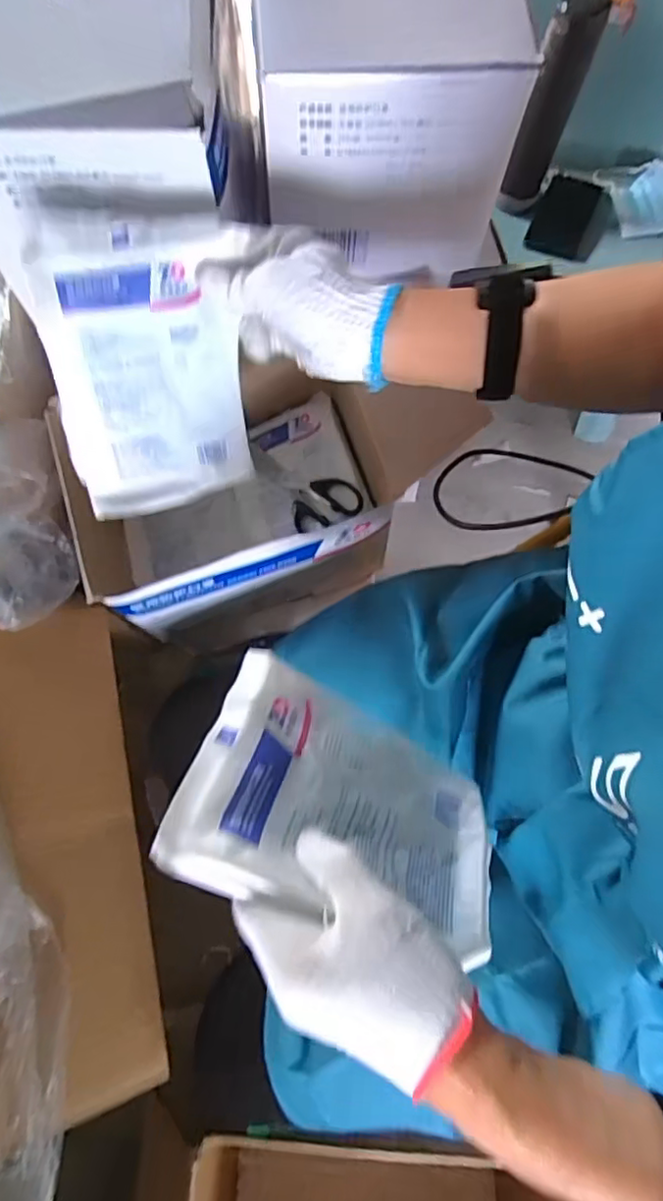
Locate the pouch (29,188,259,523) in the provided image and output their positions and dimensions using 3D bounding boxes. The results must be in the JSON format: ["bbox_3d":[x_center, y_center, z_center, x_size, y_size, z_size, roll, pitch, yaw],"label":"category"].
[{"bbox_3d":[-0.134,-0.173,0.445,0.131,0.207,0.020,-11,31,-14],"label":"pouch"}]

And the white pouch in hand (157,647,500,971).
[{"bbox_3d":[0.012,0.121,0.351,0.186,0.017,0.130,30,46,-11],"label":"white pouch in hand"}]

